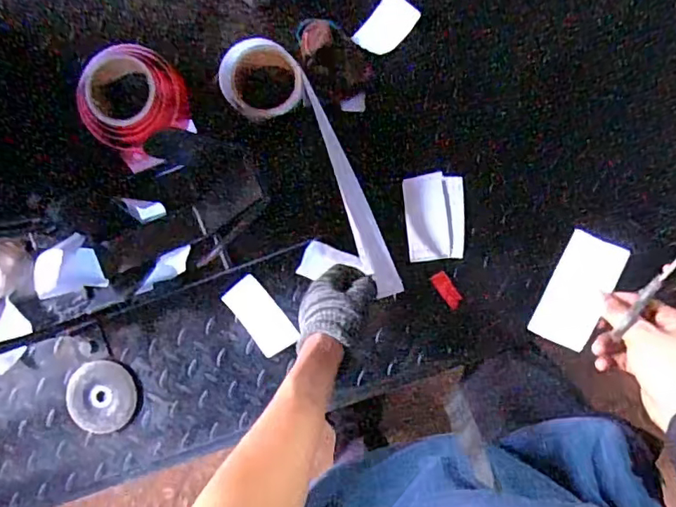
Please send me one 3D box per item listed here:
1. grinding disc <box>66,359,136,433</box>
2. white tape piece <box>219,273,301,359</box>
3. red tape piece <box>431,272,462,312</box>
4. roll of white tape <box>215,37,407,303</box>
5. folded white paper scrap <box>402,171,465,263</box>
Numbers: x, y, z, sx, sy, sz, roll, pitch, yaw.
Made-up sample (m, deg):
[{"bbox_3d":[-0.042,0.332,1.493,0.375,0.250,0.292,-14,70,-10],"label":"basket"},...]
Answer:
[{"bbox_3d":[-0.313,0.191,0.734,0.089,0.007,0.094,0,89,3],"label":"grinding disc"},{"bbox_3d":[-0.102,0.084,0.727,0.053,0.009,0.104,-39,87,2],"label":"white tape piece"},{"bbox_3d":[0.141,0.047,0.712,0.021,0.010,0.049,-34,87,2],"label":"red tape piece"},{"bbox_3d":[-0.020,-0.107,0.678,0.093,0.043,0.354,-34,87,1],"label":"roll of white tape"},{"bbox_3d":[0.126,-0.047,0.717,0.076,0.014,0.110,-4,88,3],"label":"folded white paper scrap"}]

